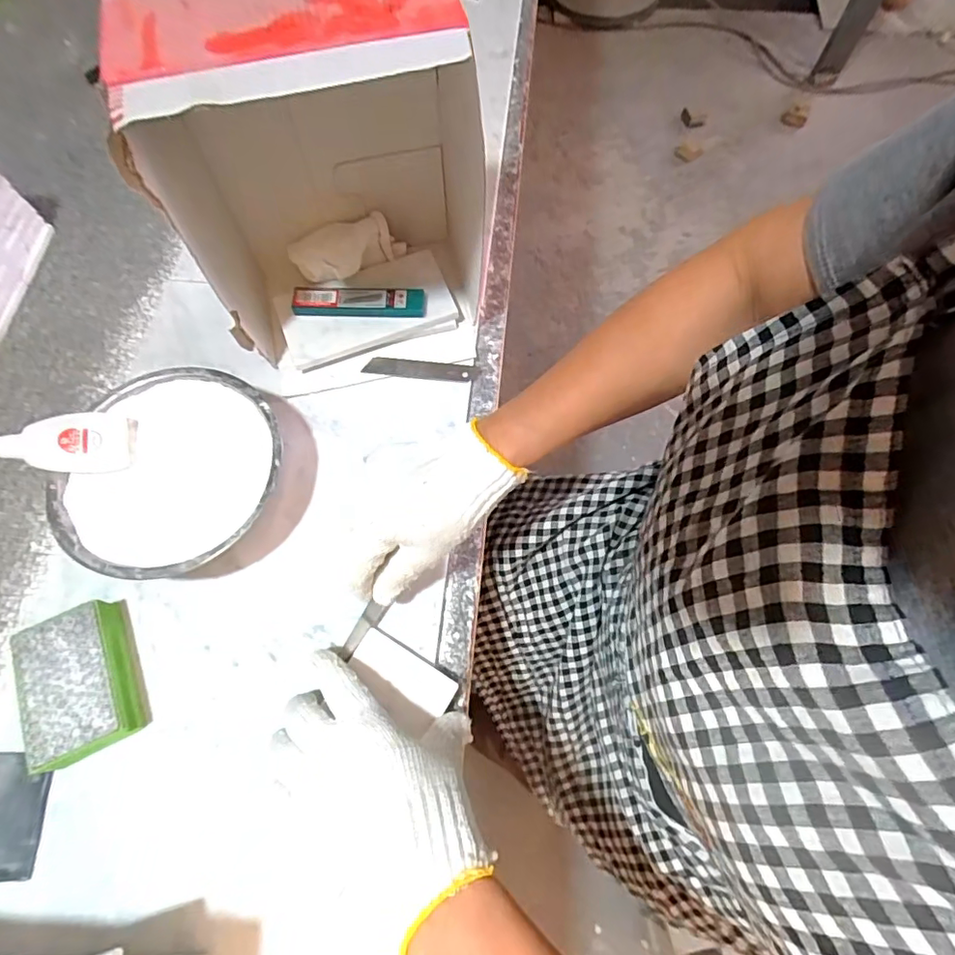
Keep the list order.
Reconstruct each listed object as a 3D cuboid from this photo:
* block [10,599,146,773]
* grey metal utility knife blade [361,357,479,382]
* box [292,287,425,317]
[{"bbox_3d":[-0.272,0.141,0.376,0.062,0.033,0.094,-23,69,-7],"label":"block"},{"bbox_3d":[-0.050,-0.096,0.483,0.099,0.005,0.018,5,80,0],"label":"grey metal utility knife blade"},{"bbox_3d":[-0.103,-0.154,0.474,0.112,0.010,0.026,2,69,1],"label":"box"}]

